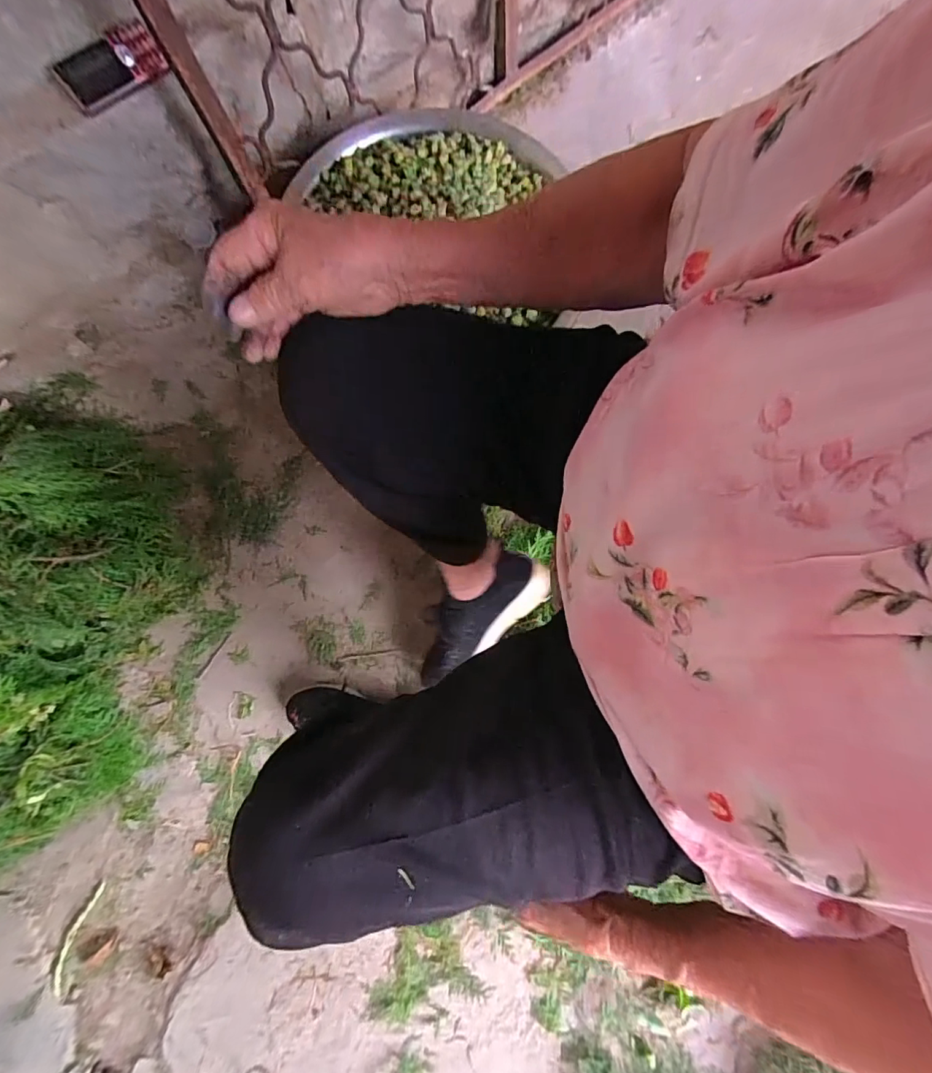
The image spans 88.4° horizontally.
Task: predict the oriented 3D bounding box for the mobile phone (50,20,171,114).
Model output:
[{"bbox_3d":[-0.432,-0.572,0.583,0.123,0.015,0.055,-38,119,-10],"label":"mobile phone"}]

